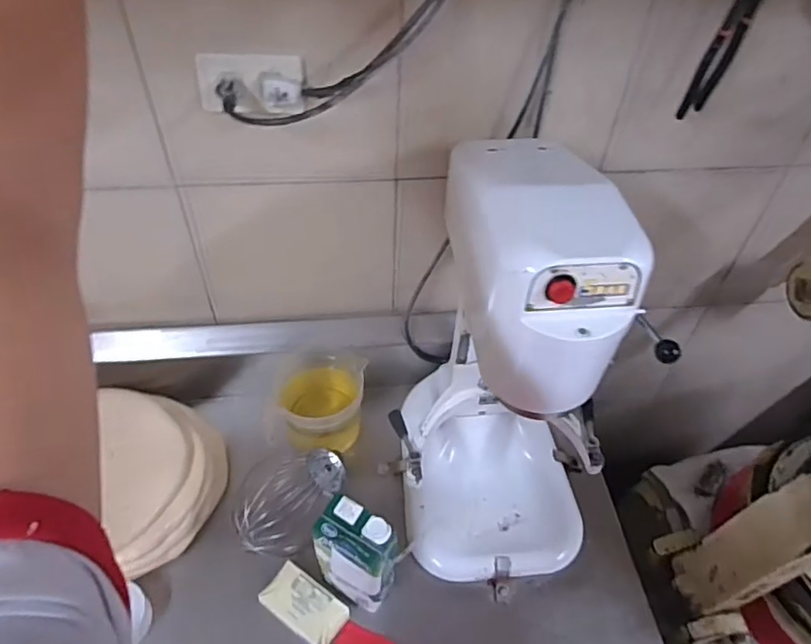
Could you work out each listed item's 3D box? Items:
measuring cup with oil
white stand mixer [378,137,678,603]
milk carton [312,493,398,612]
[{"bbox_3d":[-0.149,0.141,0.968,0.176,0.142,0.138,-33,57,-28],"label":"measuring cup with oil"},{"bbox_3d":[0.147,0.062,0.771,0.297,0.558,0.374,8,48,5],"label":"white stand mixer"},{"bbox_3d":[-0.064,0.316,0.771,0.093,0.188,0.062,28,53,22],"label":"milk carton"}]

